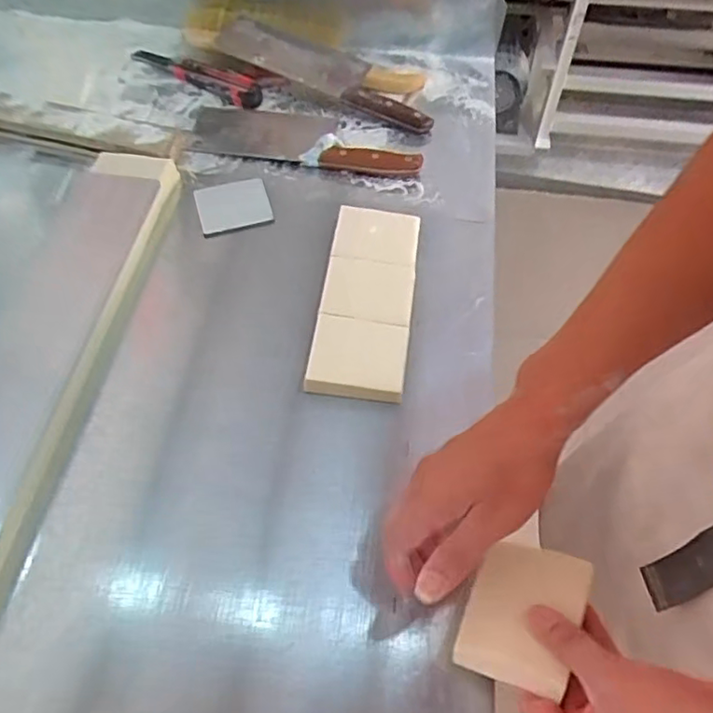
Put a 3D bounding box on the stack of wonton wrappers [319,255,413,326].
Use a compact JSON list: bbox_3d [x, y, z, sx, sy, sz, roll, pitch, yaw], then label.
[{"bbox_3d":[0.013,-0.065,0.627,0.088,0.033,0.079,6,57,3],"label":"stack of wonton wrappers"}]

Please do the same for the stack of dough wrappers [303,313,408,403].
[{"bbox_3d":[0.002,0.000,0.585,0.089,0.031,0.080,7,57,3],"label":"stack of dough wrappers"}]

